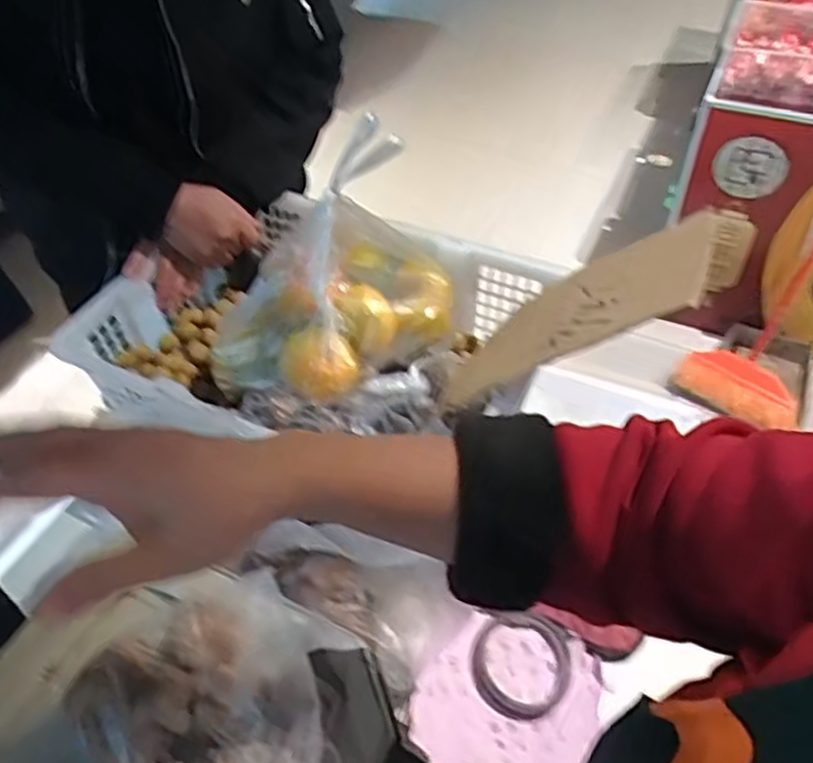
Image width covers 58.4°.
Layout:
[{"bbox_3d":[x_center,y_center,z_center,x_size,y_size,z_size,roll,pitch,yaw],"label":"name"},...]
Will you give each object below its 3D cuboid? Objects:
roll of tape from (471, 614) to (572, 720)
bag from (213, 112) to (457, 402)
[{"bbox_3d":[0.109,0.268,0.687,0.089,0.015,0.099,14,49,13],"label":"roll of tape"},{"bbox_3d":[-0.059,-0.118,0.752,0.284,0.198,0.167,-33,55,-26],"label":"bag"}]

